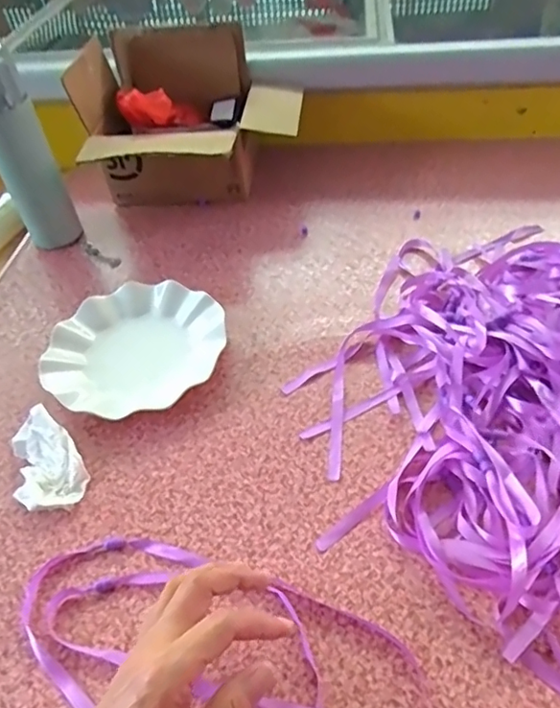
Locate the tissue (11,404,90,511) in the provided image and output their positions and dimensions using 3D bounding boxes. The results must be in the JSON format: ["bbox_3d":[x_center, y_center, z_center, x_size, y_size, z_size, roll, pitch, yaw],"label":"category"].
[{"bbox_3d":[-0.213,0.095,0.494,0.057,0.030,0.093,-27,52,-17],"label":"tissue"}]

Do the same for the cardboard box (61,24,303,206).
[{"bbox_3d":[-0.115,-0.304,0.747,0.271,0.186,0.216,-2,49,5],"label":"cardboard box"}]

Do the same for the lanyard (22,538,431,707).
[{"bbox_3d":[-0.055,0.215,0.380,0.296,0.007,0.146,16,53,18],"label":"lanyard"}]

